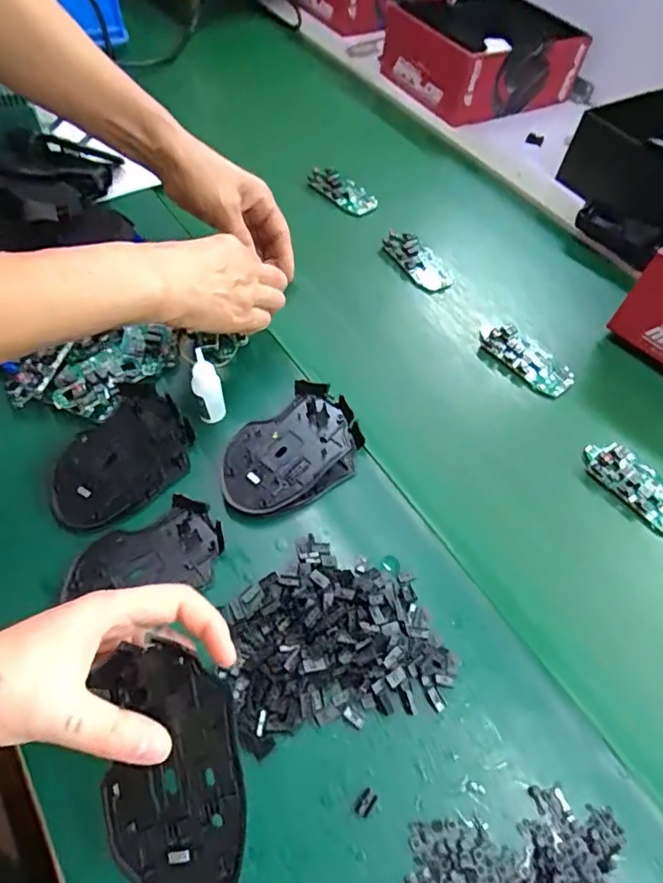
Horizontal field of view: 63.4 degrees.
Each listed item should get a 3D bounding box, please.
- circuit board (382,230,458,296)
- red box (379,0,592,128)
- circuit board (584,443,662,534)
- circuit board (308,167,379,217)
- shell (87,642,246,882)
[{"bbox_3d":[0.098,-0.197,0.587,0.049,0.016,0.091,-30,63,-22],"label":"circuit board"},{"bbox_3d":[0.218,-0.583,0.809,0.232,0.089,0.213,-28,63,-21],"label":"red box"},{"bbox_3d":[0.258,0.038,0.447,0.043,0.012,0.098,-38,67,-25],"label":"circuit board"},{"bbox_3d":[0.016,-0.305,0.648,0.086,0.019,0.047,40,62,20],"label":"circuit board"},{"bbox_3d":[-0.074,0.153,0.247,0.065,0.012,0.111,-3,82,2],"label":"shell"}]

